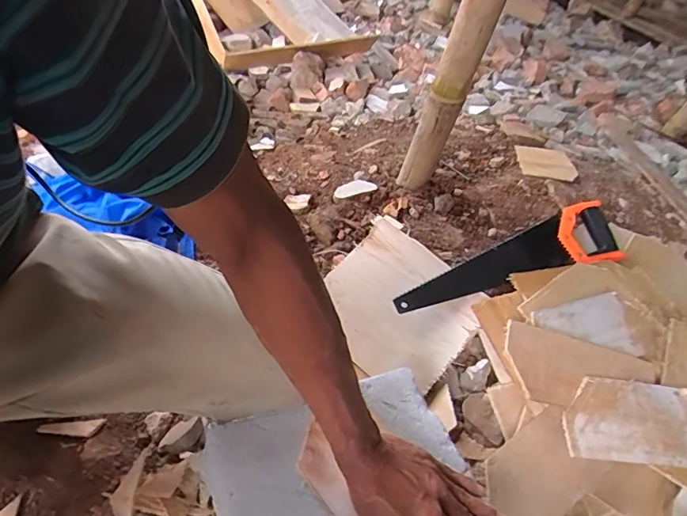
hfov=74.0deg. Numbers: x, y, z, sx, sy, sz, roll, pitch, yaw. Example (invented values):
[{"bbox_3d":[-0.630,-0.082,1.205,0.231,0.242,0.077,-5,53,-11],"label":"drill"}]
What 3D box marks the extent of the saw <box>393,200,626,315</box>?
[{"bbox_3d":[0.286,0.009,0.737,0.448,0.044,0.126,-23,50,-20],"label":"saw"}]

